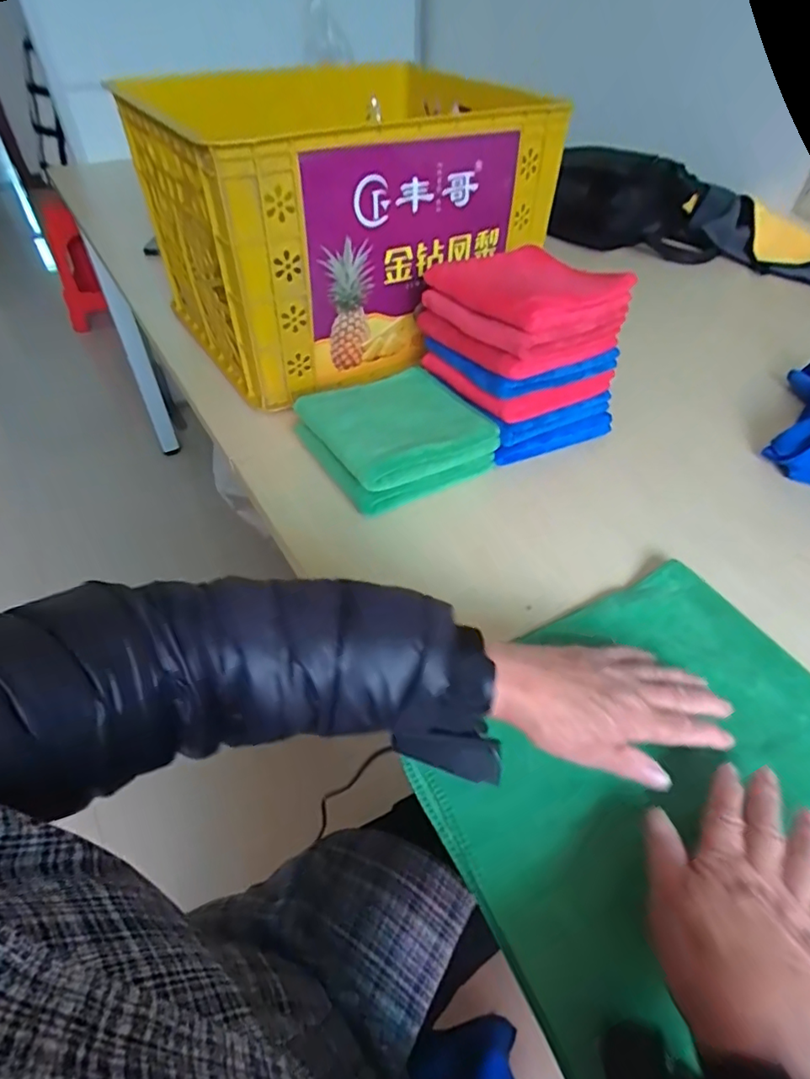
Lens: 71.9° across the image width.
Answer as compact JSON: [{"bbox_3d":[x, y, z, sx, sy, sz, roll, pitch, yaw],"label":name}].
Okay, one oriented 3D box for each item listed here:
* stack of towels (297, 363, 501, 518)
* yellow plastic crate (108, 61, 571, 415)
[{"bbox_3d":[-0.018,-0.119,0.622,0.194,0.060,0.167,-25,51,-24],"label":"stack of towels"},{"bbox_3d":[-0.114,-0.460,0.803,0.451,0.270,0.442,-31,54,-27],"label":"yellow plastic crate"}]

